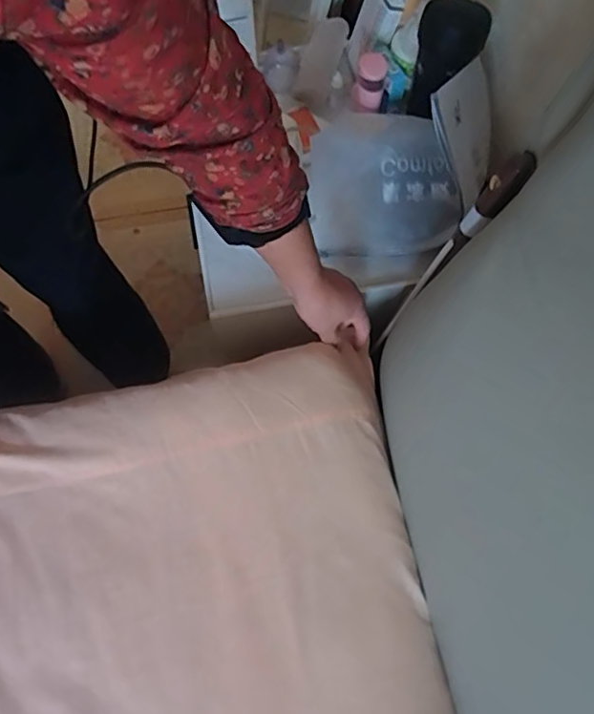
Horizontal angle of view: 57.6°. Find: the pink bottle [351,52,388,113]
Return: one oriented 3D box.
[{"bbox_3d":[0.098,-0.374,0.729,0.041,0.061,0.044,9,70,3],"label":"pink bottle"}]

